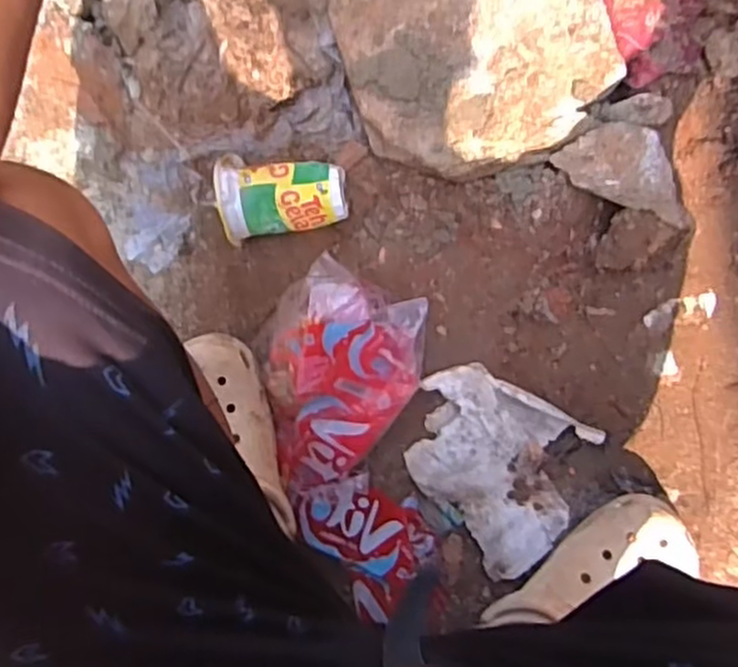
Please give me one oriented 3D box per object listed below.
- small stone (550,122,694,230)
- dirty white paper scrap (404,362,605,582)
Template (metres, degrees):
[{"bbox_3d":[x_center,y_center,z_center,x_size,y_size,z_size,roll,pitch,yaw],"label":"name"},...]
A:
[{"bbox_3d":[0.202,-0.128,0.553,0.109,0.029,0.057,22,93,3],"label":"small stone"},{"bbox_3d":[0.103,0.116,0.612,0.149,0.014,0.143,29,93,3],"label":"dirty white paper scrap"}]

